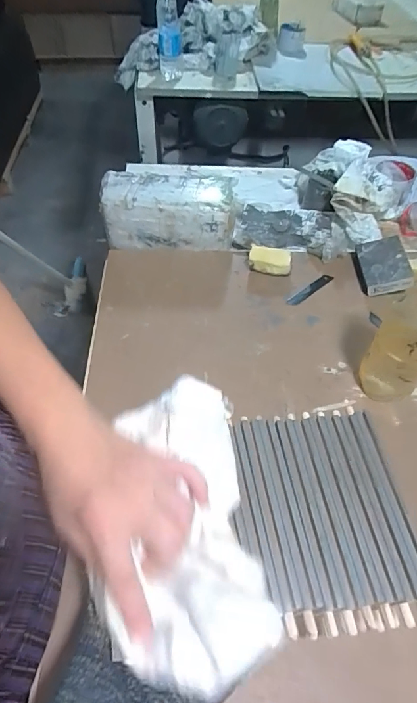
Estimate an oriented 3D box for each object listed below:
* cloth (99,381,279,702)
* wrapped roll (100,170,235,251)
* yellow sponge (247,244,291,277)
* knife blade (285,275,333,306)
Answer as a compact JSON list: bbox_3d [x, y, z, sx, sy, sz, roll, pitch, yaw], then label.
[{"bbox_3d":[-0.019,0.122,0.315,0.105,0.032,0.213,-2,54,-6],"label":"cloth"},{"bbox_3d":[-0.069,-0.240,0.690,0.220,0.081,0.102,4,54,-1],"label":"wrapped roll"},{"bbox_3d":[0.100,-0.148,0.667,0.068,0.028,0.038,11,54,3],"label":"yellow sponge"},{"bbox_3d":[0.162,-0.097,0.650,0.094,0.007,0.016,-35,73,-21],"label":"knife blade"}]

